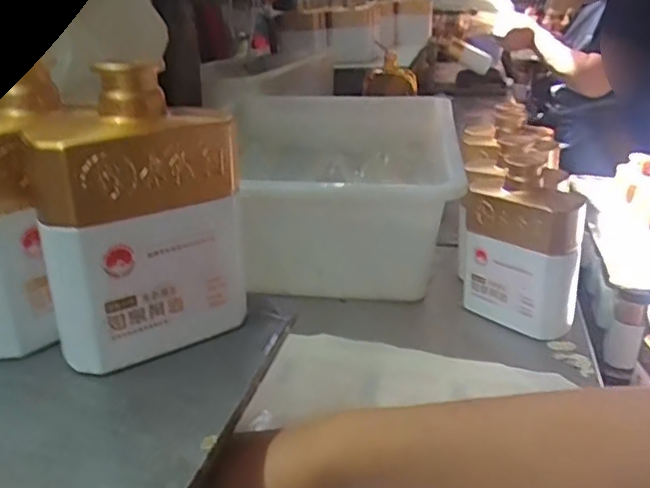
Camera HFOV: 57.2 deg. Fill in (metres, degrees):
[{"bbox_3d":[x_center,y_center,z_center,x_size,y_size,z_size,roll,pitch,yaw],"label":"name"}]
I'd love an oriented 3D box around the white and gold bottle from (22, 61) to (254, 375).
[{"bbox_3d":[-0.104,-0.015,0.348,0.115,0.156,0.059,-12,28,-29],"label":"white and gold bottle"}]

